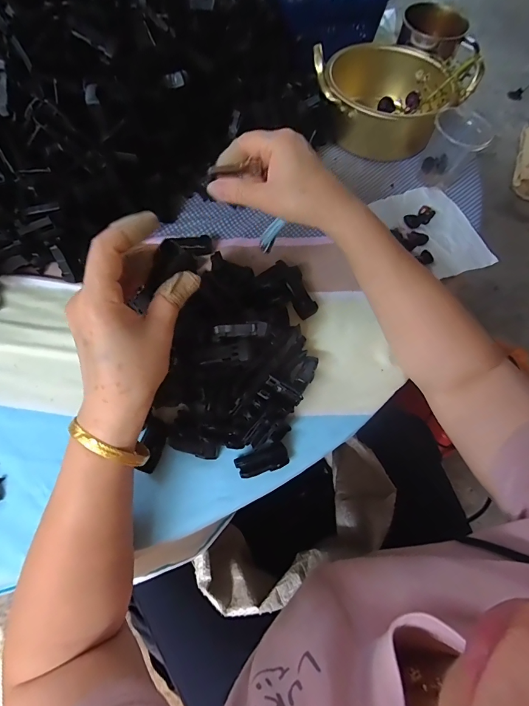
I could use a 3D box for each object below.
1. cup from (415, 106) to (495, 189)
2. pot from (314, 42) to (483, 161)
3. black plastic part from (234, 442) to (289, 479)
[{"bbox_3d":[0.240,-0.259,0.464,0.066,0.075,0.067,1,66,-3],"label":"cup"},{"bbox_3d":[0.164,-0.340,0.493,0.161,0.092,0.166,-39,73,-18],"label":"pot"},{"bbox_3d":[-0.002,0.096,0.327,0.047,0.017,0.021,-18,68,-11],"label":"black plastic part"}]

